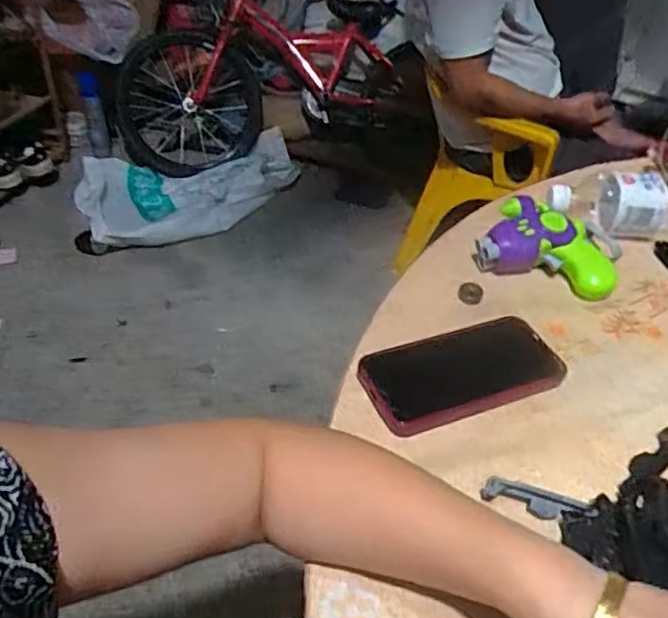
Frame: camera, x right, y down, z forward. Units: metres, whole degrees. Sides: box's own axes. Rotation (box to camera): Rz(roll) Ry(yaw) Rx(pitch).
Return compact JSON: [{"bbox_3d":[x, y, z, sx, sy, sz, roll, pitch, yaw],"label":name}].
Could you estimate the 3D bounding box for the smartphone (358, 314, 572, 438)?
[{"bbox_3d":[0.102,0.048,0.494,0.159,0.012,0.078,-14,44,-18],"label":"smartphone"}]

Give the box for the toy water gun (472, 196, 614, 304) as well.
[{"bbox_3d":[0.210,-0.066,0.600,0.129,0.046,0.089,16,43,14],"label":"toy water gun"}]

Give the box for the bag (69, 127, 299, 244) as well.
[{"bbox_3d":[-0.404,-0.379,1.835,0.673,0.181,0.336,-20,46,-24],"label":"bag"}]

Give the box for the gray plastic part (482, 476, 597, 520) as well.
[{"bbox_3d":[0.137,0.129,0.414,0.072,0.013,0.013,13,43,11],"label":"gray plastic part"}]

